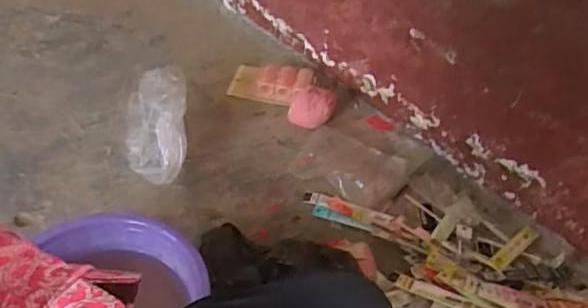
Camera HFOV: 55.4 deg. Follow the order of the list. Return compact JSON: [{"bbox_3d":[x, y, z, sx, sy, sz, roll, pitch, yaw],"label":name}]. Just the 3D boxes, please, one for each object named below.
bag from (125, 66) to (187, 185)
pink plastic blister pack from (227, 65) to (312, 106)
[{"bbox_3d":[-0.265,-0.060,1.077,0.117,0.106,0.240,-6,46,-7],"label":"bag"},{"bbox_3d":[-0.052,-0.159,1.233,0.167,0.017,0.116,7,45,5],"label":"pink plastic blister pack"}]

